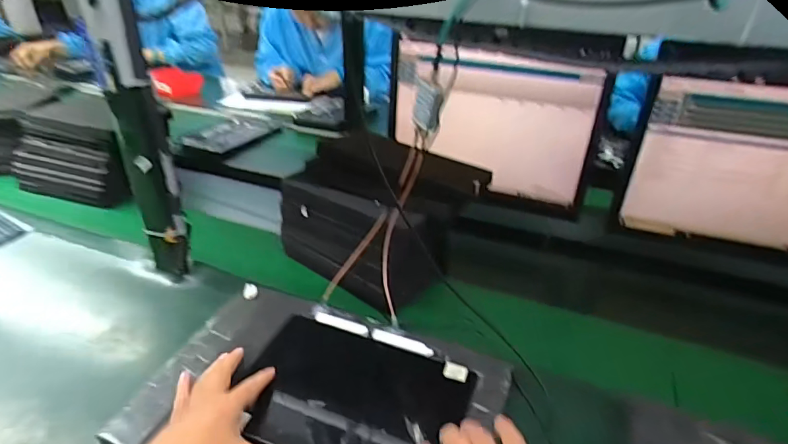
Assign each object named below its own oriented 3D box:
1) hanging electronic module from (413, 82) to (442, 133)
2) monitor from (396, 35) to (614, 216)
[{"bbox_3d":[0.033,-0.115,0.473,0.011,0.045,0.047,-9,34,-17],"label":"hanging electronic module"},{"bbox_3d":[0.196,-0.161,0.836,0.300,0.244,0.040,22,37,29],"label":"monitor"}]

